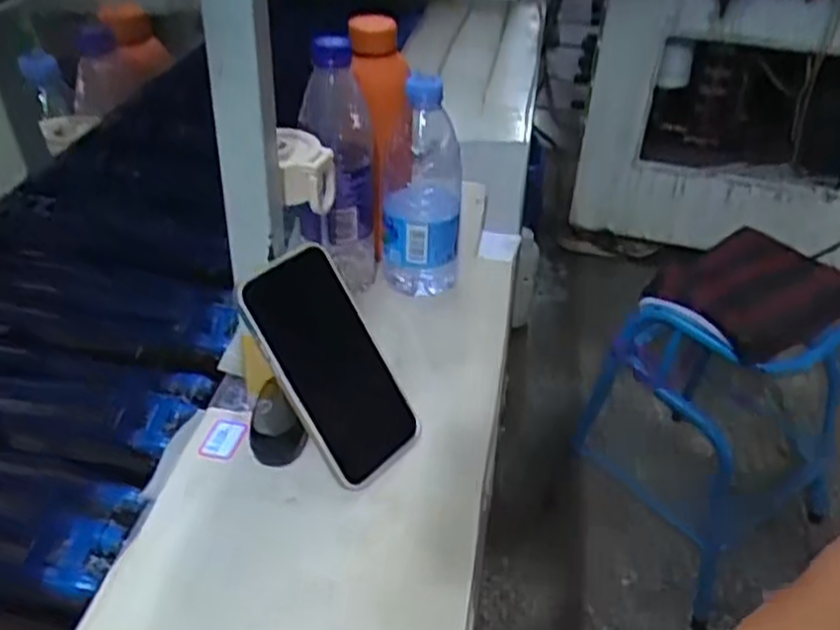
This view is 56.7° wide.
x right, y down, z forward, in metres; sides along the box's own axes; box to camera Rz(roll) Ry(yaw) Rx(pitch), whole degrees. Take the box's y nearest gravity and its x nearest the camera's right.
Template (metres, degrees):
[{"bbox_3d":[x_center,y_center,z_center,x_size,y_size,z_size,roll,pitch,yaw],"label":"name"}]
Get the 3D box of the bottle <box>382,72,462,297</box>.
[{"bbox_3d":[0.003,-0.118,0.717,0.071,0.198,0.080,2,36,1],"label":"bottle"}]

